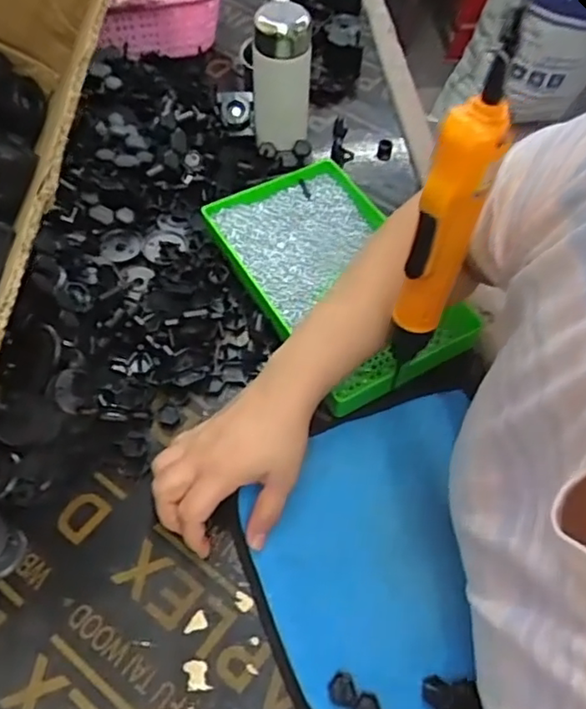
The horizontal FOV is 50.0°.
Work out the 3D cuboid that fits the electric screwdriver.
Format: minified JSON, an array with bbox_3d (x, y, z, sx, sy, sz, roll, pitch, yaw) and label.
[{"bbox_3d":[0.086,-0.070,0.361,0.033,0.225,0.033,18,57,8],"label":"electric screwdriver"}]

